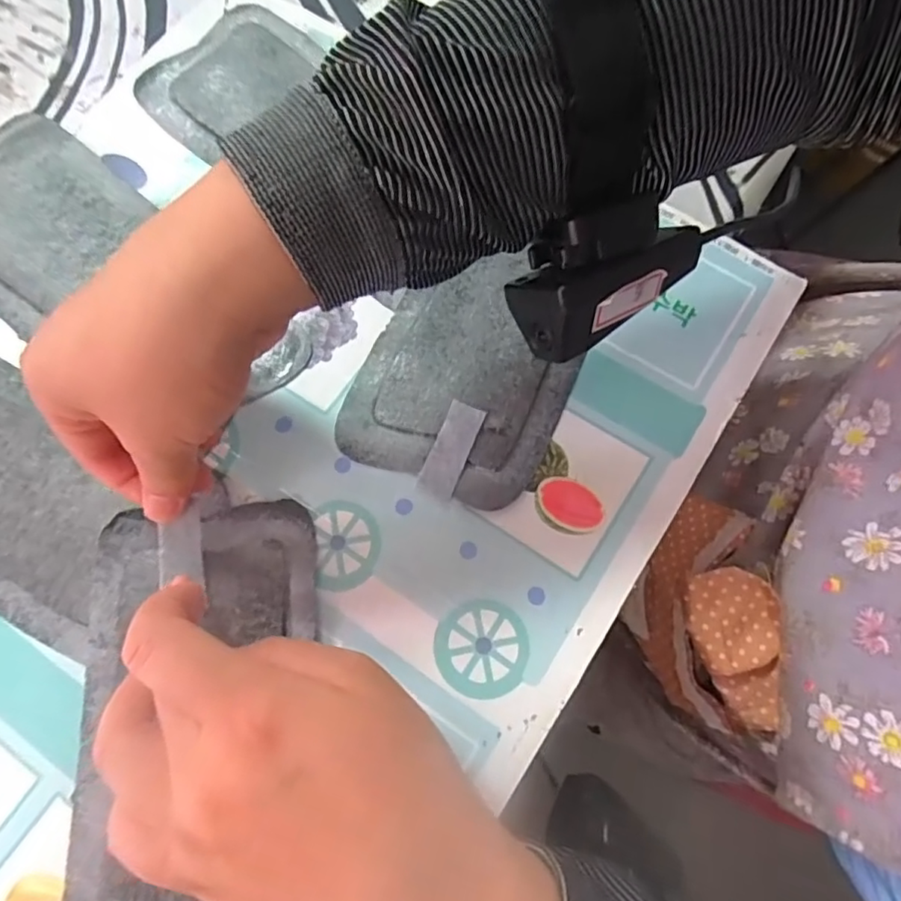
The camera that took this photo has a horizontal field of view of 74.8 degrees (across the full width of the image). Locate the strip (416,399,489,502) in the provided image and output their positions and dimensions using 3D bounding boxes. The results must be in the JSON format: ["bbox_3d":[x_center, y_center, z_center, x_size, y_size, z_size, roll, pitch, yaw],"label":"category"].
[{"bbox_3d":[0.000,-0.001,0.278,0.018,0.004,0.047,22,74,7],"label":"strip"}]

